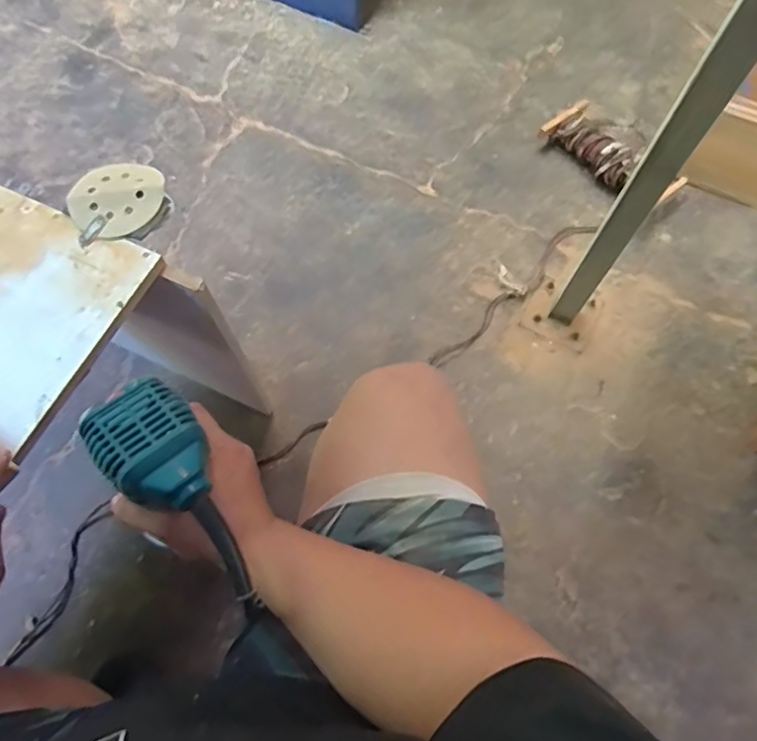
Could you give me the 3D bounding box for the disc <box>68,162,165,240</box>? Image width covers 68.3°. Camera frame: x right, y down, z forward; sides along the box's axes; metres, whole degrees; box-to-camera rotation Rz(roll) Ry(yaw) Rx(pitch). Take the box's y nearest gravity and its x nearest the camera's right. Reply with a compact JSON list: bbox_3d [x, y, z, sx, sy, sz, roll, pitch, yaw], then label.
[{"bbox_3d":[-0.333,-0.218,0.704,0.111,0.016,0.108,0,70,1],"label":"disc"}]

